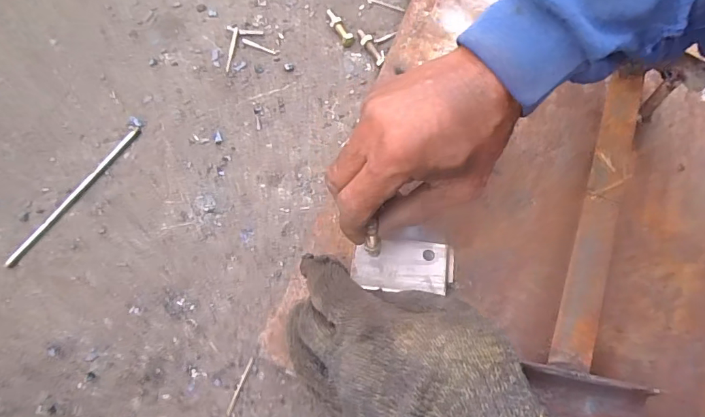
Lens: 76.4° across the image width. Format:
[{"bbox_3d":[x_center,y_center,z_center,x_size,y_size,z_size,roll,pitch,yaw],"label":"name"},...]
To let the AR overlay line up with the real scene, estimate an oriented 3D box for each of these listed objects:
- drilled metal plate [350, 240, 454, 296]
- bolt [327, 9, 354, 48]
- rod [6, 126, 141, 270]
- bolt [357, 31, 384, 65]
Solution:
[{"bbox_3d":[0.036,0.040,0.318,0.070,0.004,0.037,2,70,-2],"label":"drilled metal plate"},{"bbox_3d":[-0.013,-0.177,0.433,0.013,0.012,0.046,-26,73,-12],"label":"bolt"},{"bbox_3d":[-0.223,-0.012,0.361,0.008,0.004,0.141,32,72,9],"label":"rod"},{"bbox_3d":[0.019,-0.153,0.425,0.013,0.010,0.042,-30,74,-13],"label":"bolt"}]

